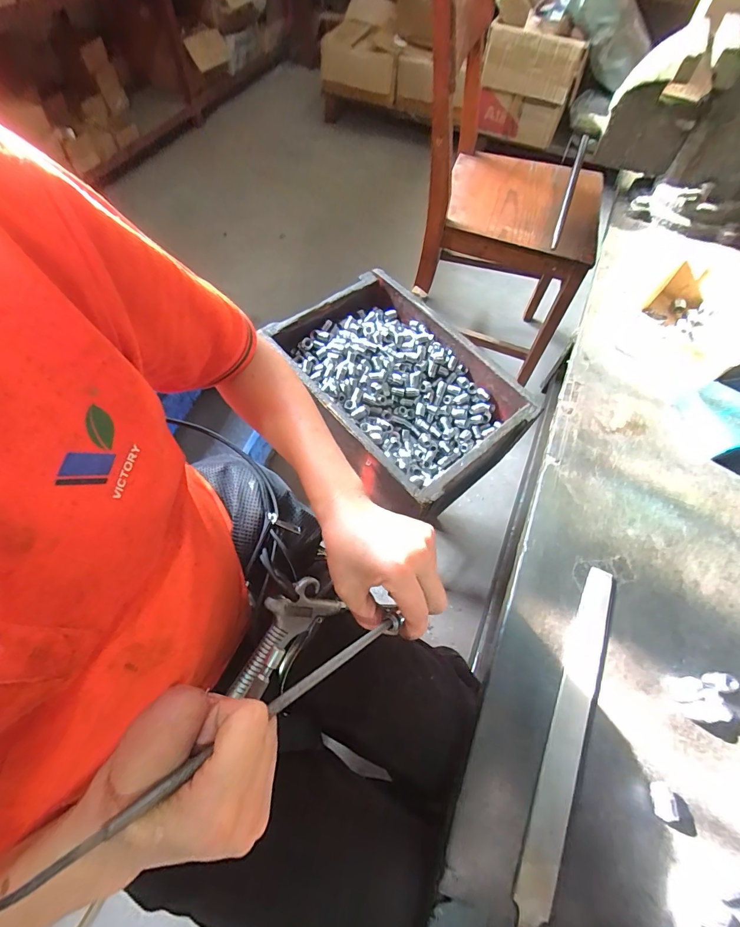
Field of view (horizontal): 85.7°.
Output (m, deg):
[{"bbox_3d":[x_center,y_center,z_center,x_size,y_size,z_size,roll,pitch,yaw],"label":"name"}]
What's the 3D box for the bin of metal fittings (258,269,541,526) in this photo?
[{"bbox_3d":[0.037,-0.113,0.596,0.234,0.098,0.342,-34,68,-20],"label":"bin of metal fittings"}]

